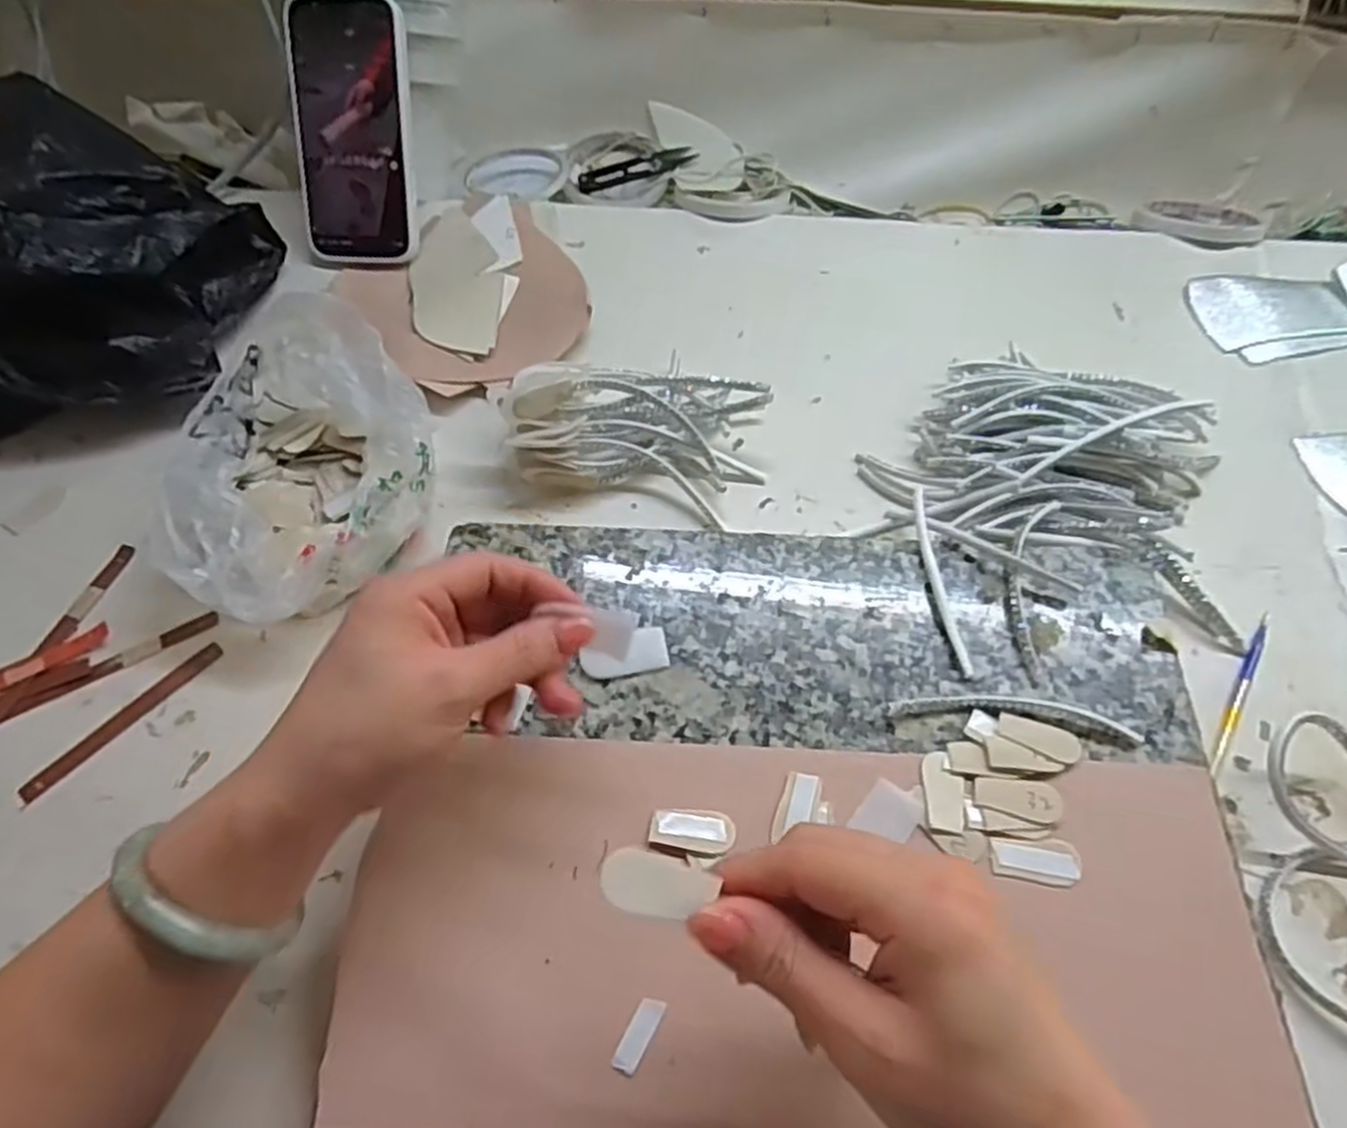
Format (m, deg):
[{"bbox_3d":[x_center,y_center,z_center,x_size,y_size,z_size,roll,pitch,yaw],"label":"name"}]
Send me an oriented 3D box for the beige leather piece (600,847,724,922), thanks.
[{"bbox_3d":[-0.005,0.101,0.251,0.035,0.004,0.018,17,71,-7],"label":"beige leather piece"}]

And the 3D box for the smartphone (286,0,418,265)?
[{"bbox_3d":[-0.225,-0.300,0.558,0.083,0.167,0.014,5,19,11],"label":"smartphone"}]

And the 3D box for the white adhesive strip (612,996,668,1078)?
[{"bbox_3d":[-0.014,0.185,0.315,0.010,0.004,0.028,26,63,15],"label":"white adhesive strip"}]

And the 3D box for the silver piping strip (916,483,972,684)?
[{"bbox_3d":[0.139,0.004,0.422,0.011,0.008,0.116,-3,57,-1],"label":"silver piping strip"}]

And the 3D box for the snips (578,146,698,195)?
[{"bbox_3d":[-0.030,-0.326,0.656,0.102,0.004,0.025,-25,62,-13],"label":"snips"}]

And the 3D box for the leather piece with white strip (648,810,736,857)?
[{"bbox_3d":[0.009,0.117,0.354,0.037,0.004,0.018,5,60,4],"label":"leather piece with white strip"}]

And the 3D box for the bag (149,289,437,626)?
[{"bbox_3d":[-0.210,-0.061,0.456,0.135,0.070,0.195,1,60,1],"label":"bag"}]

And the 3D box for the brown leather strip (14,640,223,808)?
[{"bbox_3d":[-0.283,0.079,0.414,0.013,0.005,0.108,37,67,20],"label":"brown leather strip"}]

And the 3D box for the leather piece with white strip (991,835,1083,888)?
[{"bbox_3d":[0.157,0.128,0.348,0.037,0.005,0.019,9,60,6],"label":"leather piece with white strip"}]

